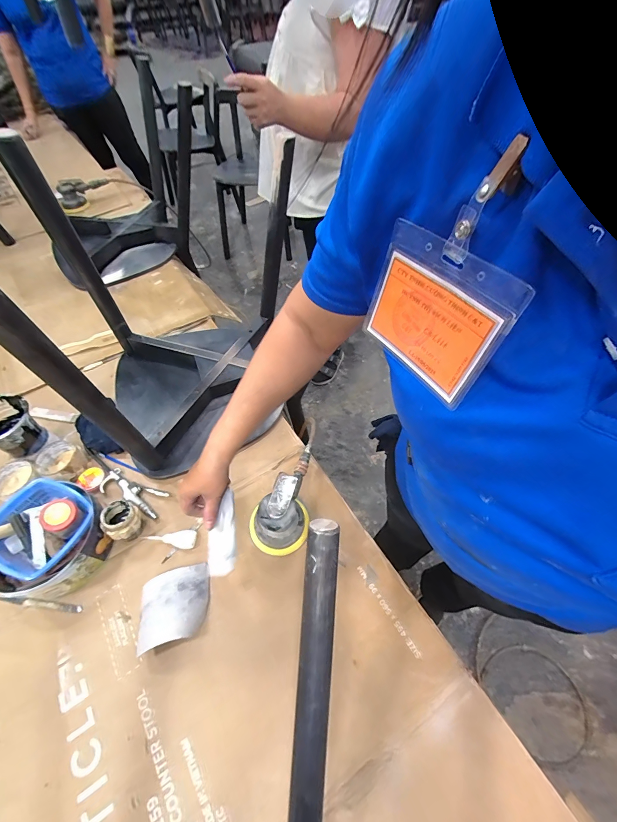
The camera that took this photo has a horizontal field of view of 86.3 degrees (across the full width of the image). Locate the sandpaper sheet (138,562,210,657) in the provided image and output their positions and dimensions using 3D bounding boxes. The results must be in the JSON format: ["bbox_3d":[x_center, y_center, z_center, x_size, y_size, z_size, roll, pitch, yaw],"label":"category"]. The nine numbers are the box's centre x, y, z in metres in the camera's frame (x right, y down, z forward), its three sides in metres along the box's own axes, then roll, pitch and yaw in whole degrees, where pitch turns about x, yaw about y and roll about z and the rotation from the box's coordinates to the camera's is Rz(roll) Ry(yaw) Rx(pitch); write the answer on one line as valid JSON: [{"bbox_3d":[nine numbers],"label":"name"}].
[{"bbox_3d":[-0.230,0.327,0.559,0.116,0.047,0.110,-14,57,-8],"label":"sandpaper sheet"}]

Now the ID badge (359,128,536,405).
[{"bbox_3d":[0.081,-0.078,0.200,0.004,0.126,0.097,-17,52,-28],"label":"ID badge"}]

